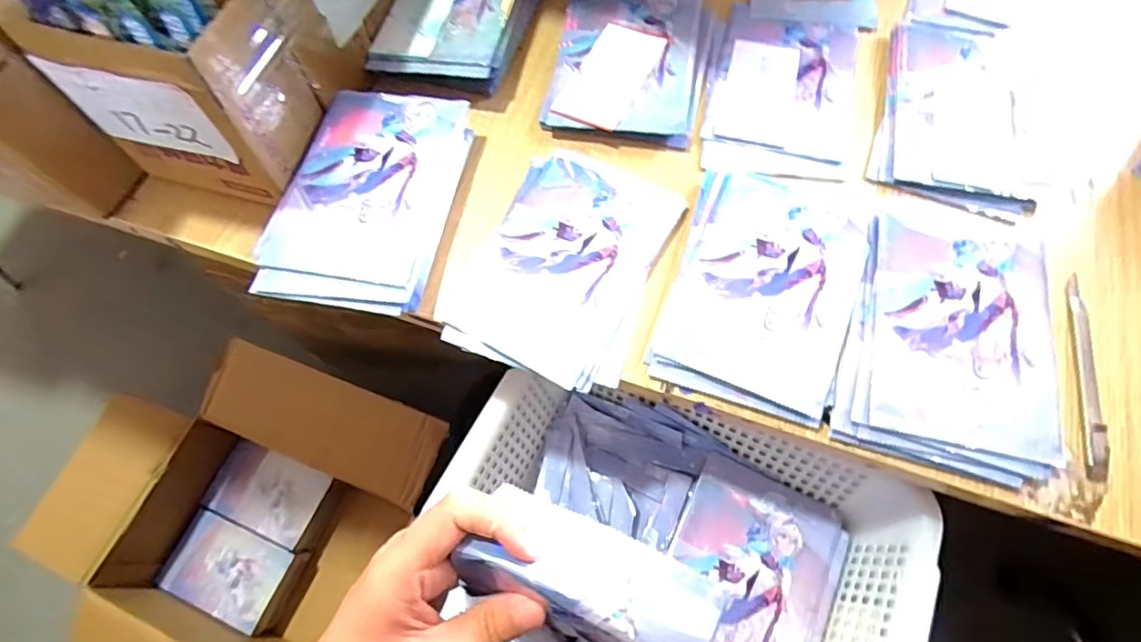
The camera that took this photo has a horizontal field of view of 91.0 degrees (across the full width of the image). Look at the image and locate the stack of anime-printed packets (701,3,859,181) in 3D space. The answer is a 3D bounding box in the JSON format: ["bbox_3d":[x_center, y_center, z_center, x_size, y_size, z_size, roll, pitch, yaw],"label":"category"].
[{"bbox_3d":[0.187,-0.203,0.499,0.119,0.008,0.192,13,67,7],"label":"stack of anime-printed packets"}]

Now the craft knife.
[{"bbox_3d":[0.357,0.034,0.387,0.014,0.008,0.148,12,67,6],"label":"craft knife"}]

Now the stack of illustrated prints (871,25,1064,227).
[{"bbox_3d":[0.343,-0.181,0.481,0.139,0.012,0.211,17,67,8],"label":"stack of illustrated prints"}]

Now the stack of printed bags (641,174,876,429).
[{"bbox_3d":[0.145,-0.032,0.417,0.128,0.015,0.190,18,67,8],"label":"stack of printed bags"}]

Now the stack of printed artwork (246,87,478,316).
[{"bbox_3d":[-0.163,-0.100,0.456,0.123,0.034,0.199,10,67,5],"label":"stack of printed artwork"}]

